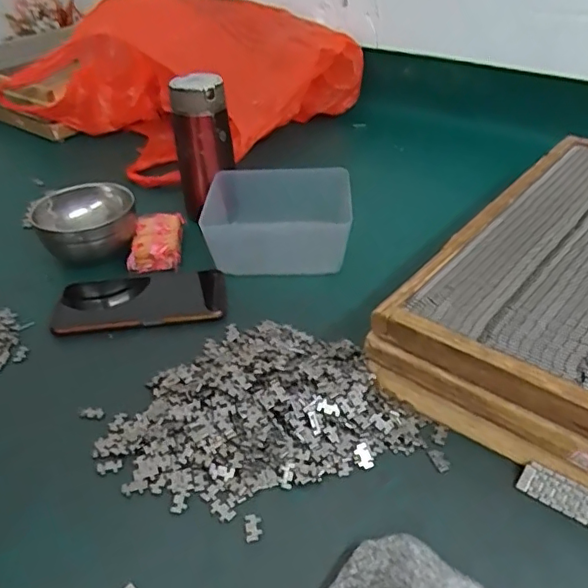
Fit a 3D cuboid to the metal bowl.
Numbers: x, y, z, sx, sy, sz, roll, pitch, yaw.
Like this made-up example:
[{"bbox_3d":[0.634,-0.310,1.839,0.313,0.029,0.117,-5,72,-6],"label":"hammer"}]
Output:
[{"bbox_3d":[-0.225,-0.074,0.626,0.100,0.053,0.110,-3,37,2],"label":"metal bowl"}]

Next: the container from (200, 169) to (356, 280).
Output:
[{"bbox_3d":[-0.014,-0.081,0.612,0.145,0.068,0.112,0,37,5],"label":"container"}]

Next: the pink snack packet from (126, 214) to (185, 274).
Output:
[{"bbox_3d":[-0.152,-0.060,0.633,0.055,0.025,0.082,-6,37,-3],"label":"pink snack packet"}]

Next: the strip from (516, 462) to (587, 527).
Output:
[{"bbox_3d":[0.178,0.131,0.364,0.064,0.004,0.022,23,80,32],"label":"strip"}]

